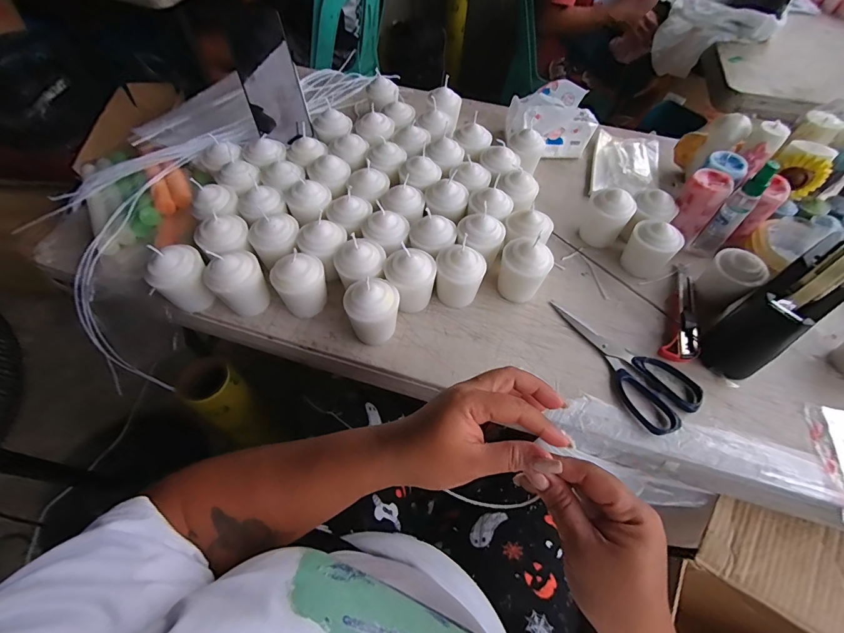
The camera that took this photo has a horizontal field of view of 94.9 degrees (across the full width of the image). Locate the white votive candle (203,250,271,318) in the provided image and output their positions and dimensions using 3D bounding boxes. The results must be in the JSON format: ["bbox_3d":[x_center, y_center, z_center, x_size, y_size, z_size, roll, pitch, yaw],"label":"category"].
[{"bbox_3d":[-0.212,-0.042,0.443,0.056,0.079,0.058,0,57,-1],"label":"white votive candle"}]

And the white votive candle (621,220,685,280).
[{"bbox_3d":[0.294,-0.088,0.500,0.047,0.065,0.057,-40,66,-23],"label":"white votive candle"}]

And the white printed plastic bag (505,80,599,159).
[{"bbox_3d":[0.212,-0.326,0.642,0.136,0.074,0.091,3,57,1],"label":"white printed plastic bag"}]

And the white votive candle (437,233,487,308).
[{"bbox_3d":[0.044,-0.044,0.455,0.056,0.066,0.049,11,58,6],"label":"white votive candle"}]

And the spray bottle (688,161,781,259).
[{"bbox_3d":[0.400,-0.132,0.495,0.030,0.138,0.032,-37,65,-22],"label":"spray bottle"}]

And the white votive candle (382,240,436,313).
[{"bbox_3d":[-0.012,-0.044,0.447,0.055,0.064,0.047,-26,61,-17],"label":"white votive candle"}]

